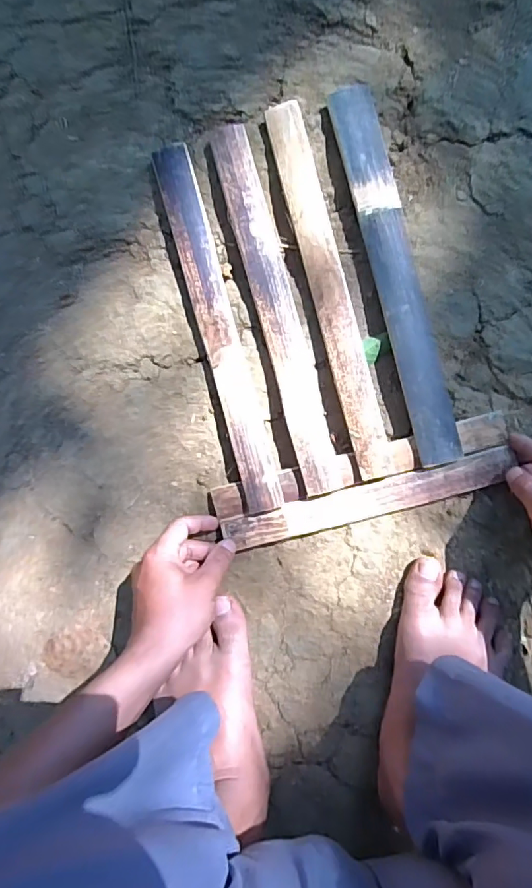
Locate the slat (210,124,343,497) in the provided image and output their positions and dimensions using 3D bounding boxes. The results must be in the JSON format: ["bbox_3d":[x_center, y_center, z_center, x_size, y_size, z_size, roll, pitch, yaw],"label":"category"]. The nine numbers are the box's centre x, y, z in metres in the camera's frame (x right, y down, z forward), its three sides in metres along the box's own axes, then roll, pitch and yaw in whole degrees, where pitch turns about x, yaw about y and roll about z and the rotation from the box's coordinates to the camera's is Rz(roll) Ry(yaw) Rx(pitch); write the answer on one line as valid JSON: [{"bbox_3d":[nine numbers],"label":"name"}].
[{"bbox_3d":[0.012,-0.123,0.470,0.037,0.012,0.346,-15,93,5],"label":"slat"}]

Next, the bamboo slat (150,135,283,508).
[{"bbox_3d":[-0.043,-0.106,0.482,0.036,0.025,0.344,-14,93,5],"label":"bamboo slat"}]

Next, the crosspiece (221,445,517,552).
[{"bbox_3d":[0.096,0.055,0.486,0.274,0.010,0.037,-15,93,4],"label":"crosspiece"}]

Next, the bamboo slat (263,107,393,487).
[{"bbox_3d":[0.060,-0.139,0.465,0.034,0.012,0.346,-14,93,5],"label":"bamboo slat"}]

